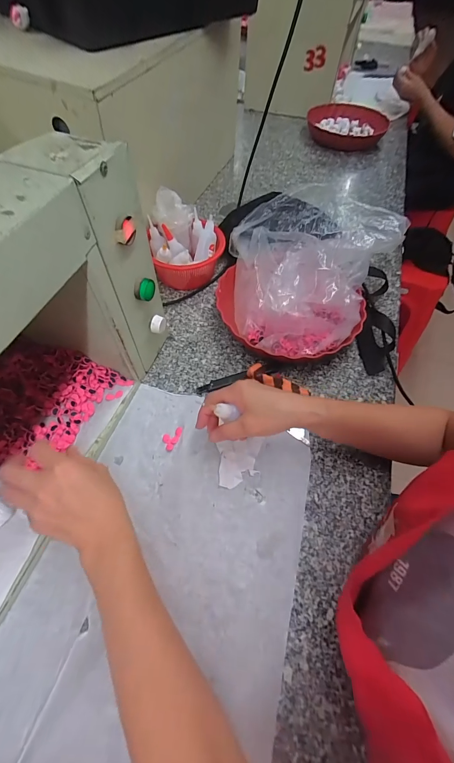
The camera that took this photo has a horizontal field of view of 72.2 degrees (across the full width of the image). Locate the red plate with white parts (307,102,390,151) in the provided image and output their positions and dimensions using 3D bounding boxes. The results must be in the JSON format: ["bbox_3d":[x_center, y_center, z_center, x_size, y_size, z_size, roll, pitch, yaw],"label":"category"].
[{"bbox_3d":[0.361,-0.776,0.945,0.229,0.050,0.223,1,57,-2],"label":"red plate with white parts"}]

